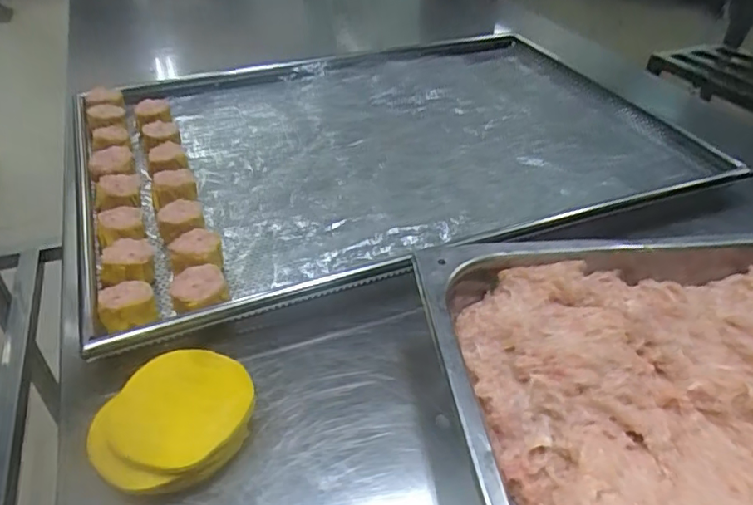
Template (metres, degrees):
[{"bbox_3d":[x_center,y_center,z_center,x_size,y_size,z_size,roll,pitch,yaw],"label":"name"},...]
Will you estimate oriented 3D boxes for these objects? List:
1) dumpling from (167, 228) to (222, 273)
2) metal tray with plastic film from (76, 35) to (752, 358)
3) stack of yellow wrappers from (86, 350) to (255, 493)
[{"bbox_3d":[-0.140,0.006,0.437,0.039,0.026,0.051,-14,43,-20],"label":"dumpling"},{"bbox_3d":[0.019,-0.132,0.618,0.641,0.038,0.439,-14,43,-19],"label":"metal tray with plastic film"},{"bbox_3d":[-0.119,0.102,0.330,0.076,0.033,0.085,21,43,20],"label":"stack of yellow wrappers"}]

